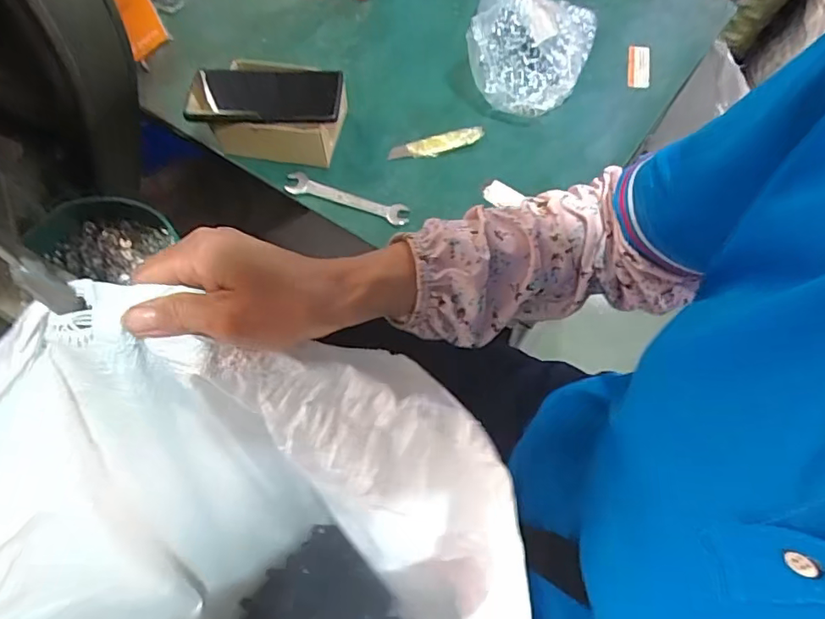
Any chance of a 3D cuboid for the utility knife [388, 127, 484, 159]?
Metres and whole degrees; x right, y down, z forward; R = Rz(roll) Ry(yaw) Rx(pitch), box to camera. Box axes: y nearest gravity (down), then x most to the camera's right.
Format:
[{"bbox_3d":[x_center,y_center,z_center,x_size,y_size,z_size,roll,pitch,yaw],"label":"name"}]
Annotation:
[{"bbox_3d":[0.028,-0.195,0.622,0.115,0.009,0.027,-14,62,-5],"label":"utility knife"}]

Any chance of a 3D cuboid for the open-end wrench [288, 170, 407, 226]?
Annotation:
[{"bbox_3d":[-0.070,-0.119,0.568,0.134,0.005,0.026,17,76,5],"label":"open-end wrench"}]

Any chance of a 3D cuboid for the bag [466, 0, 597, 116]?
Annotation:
[{"bbox_3d":[0.142,-0.346,0.695,0.166,0.045,0.232,21,64,13],"label":"bag"}]

